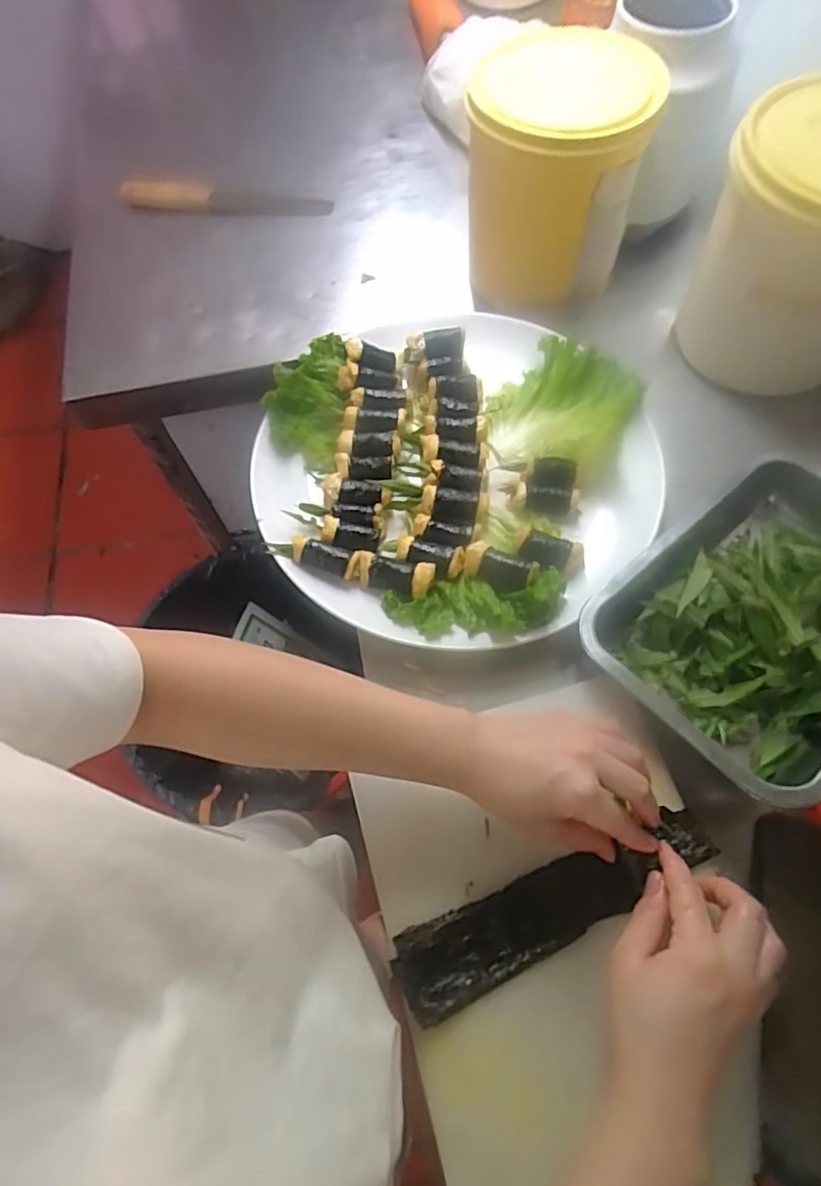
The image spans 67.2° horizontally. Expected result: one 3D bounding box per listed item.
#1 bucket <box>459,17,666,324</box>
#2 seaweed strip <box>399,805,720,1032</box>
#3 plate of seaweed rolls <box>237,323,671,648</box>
[{"bbox_3d":[0.141,-0.416,0.620,0.162,0.196,0.158,4,65,4],"label":"bucket"},{"bbox_3d":[0.095,0.201,0.397,0.215,0.011,0.050,-23,63,-8],"label":"seaweed strip"},{"bbox_3d":[0.036,-0.109,0.538,0.324,0.070,0.319,-1,65,2],"label":"plate of seaweed rolls"}]

